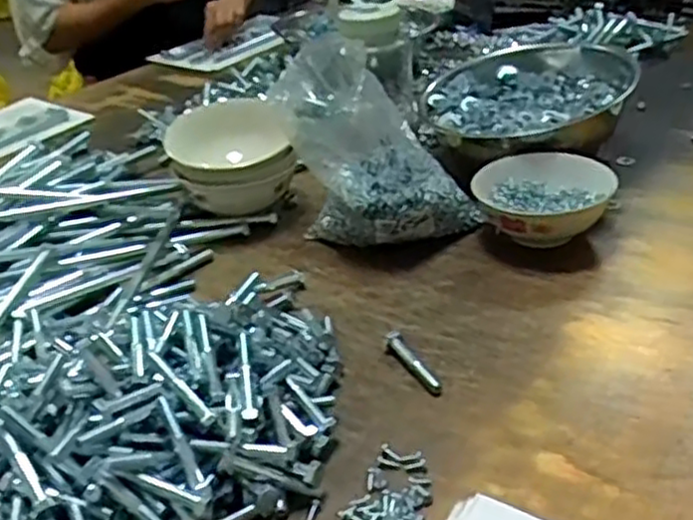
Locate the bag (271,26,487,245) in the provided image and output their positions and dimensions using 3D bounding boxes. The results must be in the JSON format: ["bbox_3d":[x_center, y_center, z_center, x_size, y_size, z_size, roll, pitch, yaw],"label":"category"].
[{"bbox_3d":[0.017,-0.112,0.740,0.190,0.179,0.122,22,42,40],"label":"bag"}]

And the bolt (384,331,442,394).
[{"bbox_3d":[0.052,0.080,0.584,0.010,0.015,0.072,-19,33,-19],"label":"bolt"}]

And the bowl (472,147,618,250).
[{"bbox_3d":[0.189,-0.054,0.719,0.124,0.064,0.117,-6,31,3],"label":"bowl"}]

